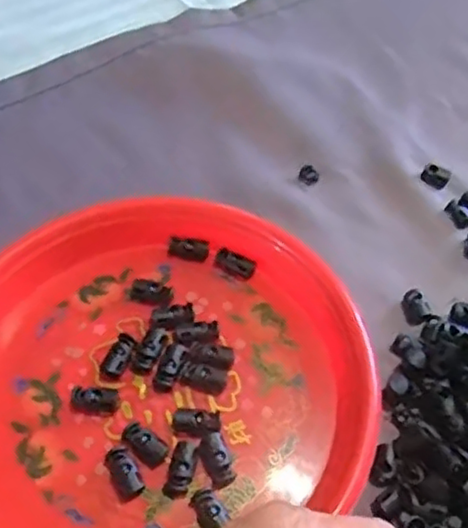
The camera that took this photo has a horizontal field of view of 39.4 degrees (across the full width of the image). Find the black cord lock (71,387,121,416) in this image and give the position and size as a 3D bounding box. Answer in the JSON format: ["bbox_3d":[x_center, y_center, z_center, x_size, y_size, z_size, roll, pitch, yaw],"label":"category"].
[{"bbox_3d":[-0.081,0.079,0.383,0.027,0.011,0.013,6,56,5],"label":"black cord lock"}]

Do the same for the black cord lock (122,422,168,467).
[{"bbox_3d":[-0.050,0.102,0.368,0.028,0.009,0.015,34,63,22],"label":"black cord lock"}]

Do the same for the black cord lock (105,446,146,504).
[{"bbox_3d":[-0.061,0.114,0.358,0.015,0.013,0.026,-26,59,-16],"label":"black cord lock"}]

